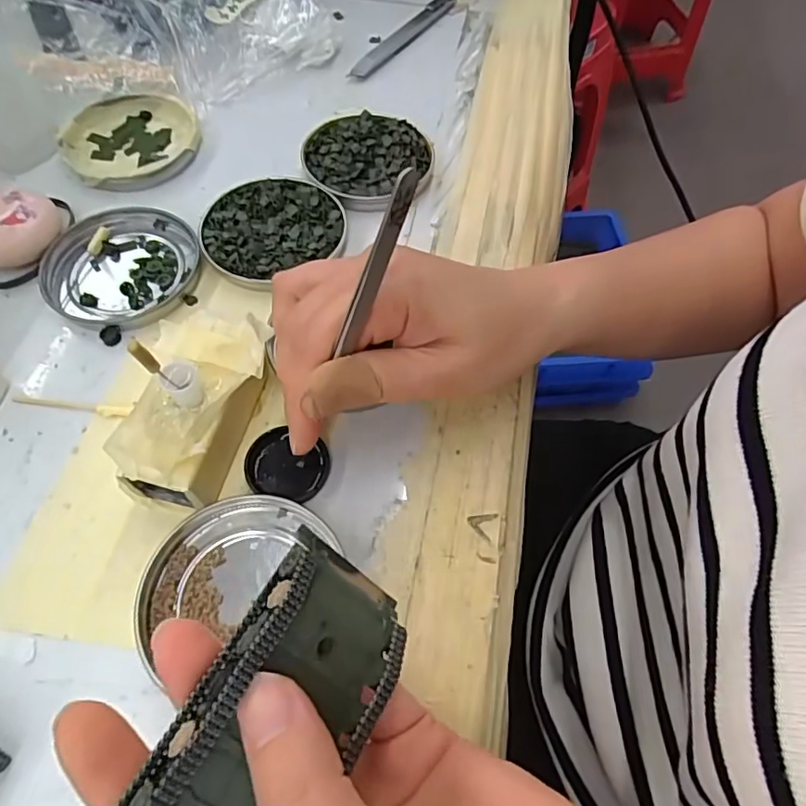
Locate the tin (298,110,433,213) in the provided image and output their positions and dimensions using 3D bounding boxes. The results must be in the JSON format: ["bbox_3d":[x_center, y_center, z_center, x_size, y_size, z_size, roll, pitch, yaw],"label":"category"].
[{"bbox_3d":[-0.024,-0.151,0.343,0.071,0.013,0.076,1,61,-2],"label":"tin"}]

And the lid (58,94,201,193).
[{"bbox_3d":[-0.168,-0.162,0.348,0.079,0.012,0.074,1,61,-2],"label":"lid"}]

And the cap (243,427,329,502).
[{"bbox_3d":[-0.051,0.026,0.249,0.035,0.007,0.029,5,61,0],"label":"cap"}]

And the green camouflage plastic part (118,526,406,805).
[{"bbox_3d":[-0.033,0.083,0.141,0.044,0.016,0.096,45,57,-19],"label":"green camouflage plastic part"}]

